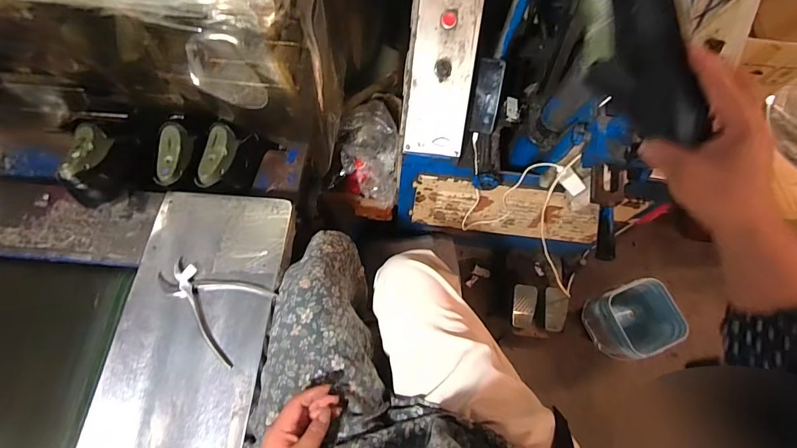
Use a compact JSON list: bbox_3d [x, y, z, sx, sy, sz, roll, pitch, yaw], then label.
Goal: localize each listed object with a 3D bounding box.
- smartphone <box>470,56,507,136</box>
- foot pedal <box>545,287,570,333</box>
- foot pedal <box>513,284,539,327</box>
[{"bbox_3d":[0.199,-0.284,0.878,0.058,0.012,0.155,15,113,23],"label":"smartphone"},{"bbox_3d":[0.518,0.282,1.282,0.070,0.027,0.142,4,88,0],"label":"foot pedal"},{"bbox_3d":[0.416,0.275,1.306,0.071,0.035,0.142,10,94,14],"label":"foot pedal"}]

